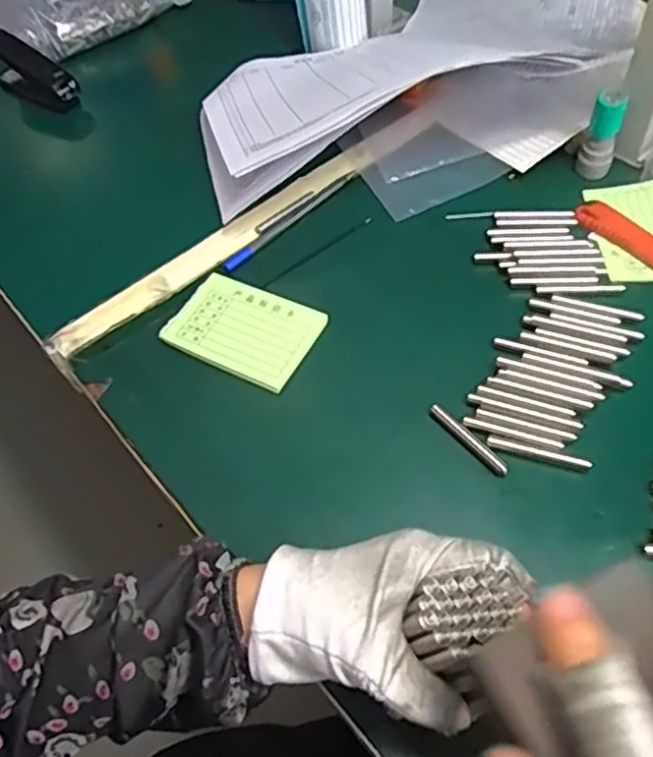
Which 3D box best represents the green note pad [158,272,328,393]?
[{"bbox_3d":[-0.057,-0.033,0.448,0.095,0.011,0.065,23,59,20],"label":"green note pad"}]

